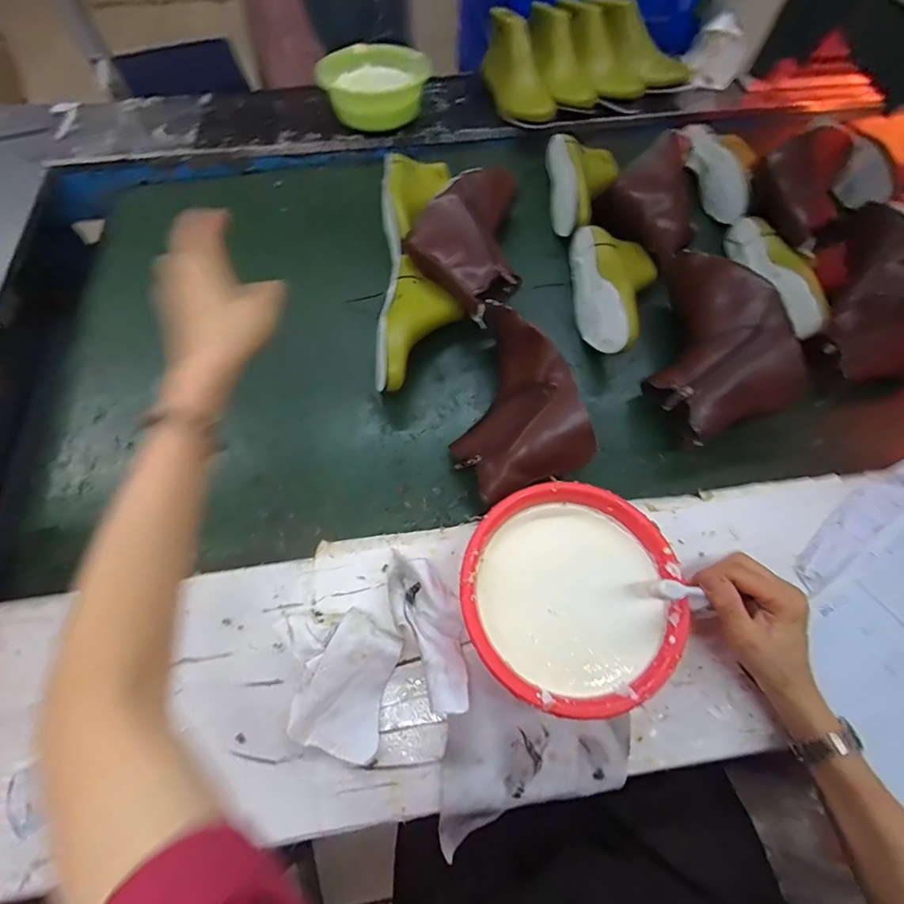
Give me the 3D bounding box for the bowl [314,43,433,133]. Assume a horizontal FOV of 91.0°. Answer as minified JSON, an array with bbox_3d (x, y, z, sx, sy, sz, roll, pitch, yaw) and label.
[{"bbox_3d":[-0.138,-0.663,0.810,0.190,0.067,0.147,1,64,0],"label":"bowl"}]

